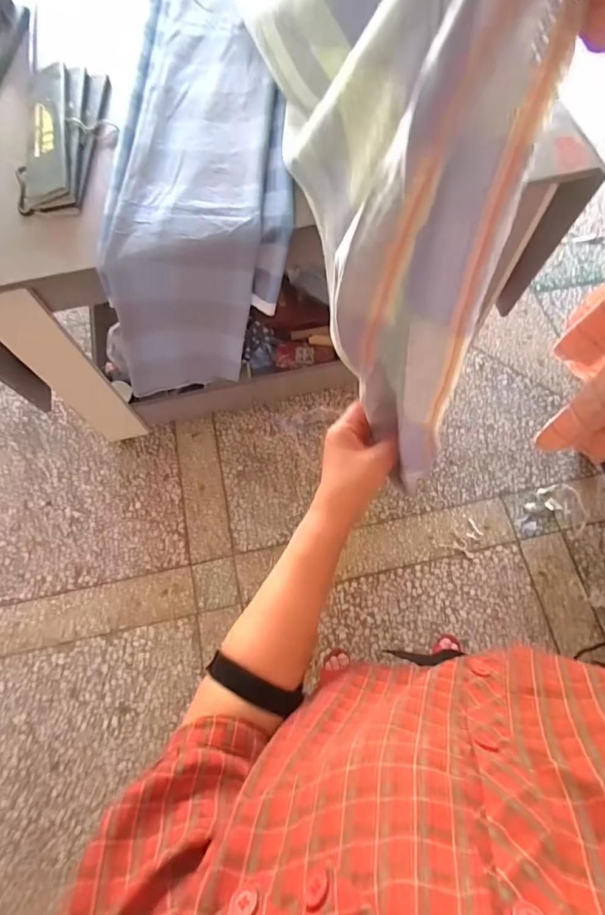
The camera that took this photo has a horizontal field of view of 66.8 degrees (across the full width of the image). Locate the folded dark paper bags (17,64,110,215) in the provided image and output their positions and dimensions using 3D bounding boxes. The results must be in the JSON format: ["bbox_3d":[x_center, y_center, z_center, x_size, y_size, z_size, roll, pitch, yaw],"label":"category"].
[{"bbox_3d":[-0.467,-0.633,0.886,0.139,0.031,0.385,-4,69,1],"label":"folded dark paper bags"}]

